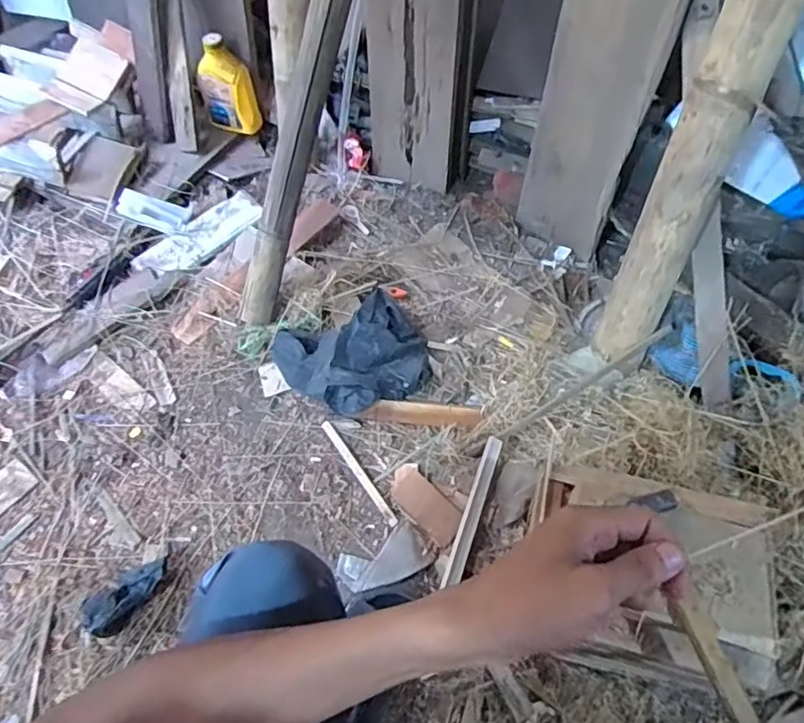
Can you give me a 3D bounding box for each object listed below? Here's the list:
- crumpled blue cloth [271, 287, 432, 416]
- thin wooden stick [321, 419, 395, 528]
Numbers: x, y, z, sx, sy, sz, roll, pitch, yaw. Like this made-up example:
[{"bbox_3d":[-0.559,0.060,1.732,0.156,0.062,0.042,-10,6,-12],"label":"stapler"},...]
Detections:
[{"bbox_3d":[-0.082,-0.006,0.980,0.248,0.065,0.202,-18,57,-9],"label":"crumpled blue cloth"},{"bbox_3d":[-0.067,0.170,0.902,0.013,0.013,0.196,-31,60,-17],"label":"thin wooden stick"}]

